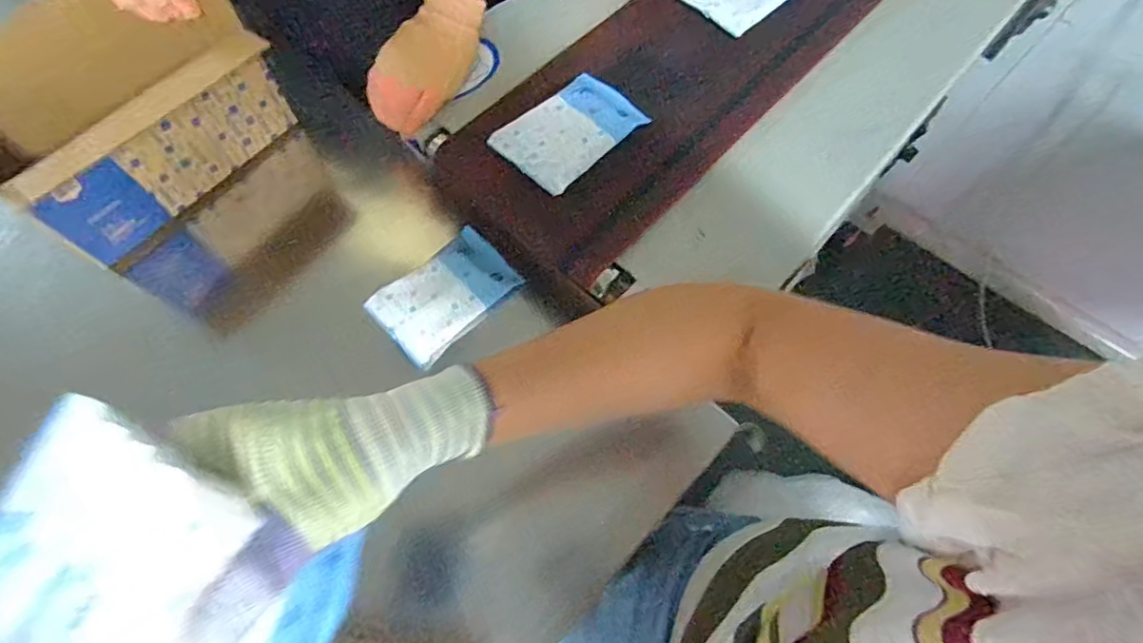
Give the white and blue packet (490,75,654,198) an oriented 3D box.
[{"bbox_3d":[0.000,-0.180,0.530,0.134,0.016,0.087,-42,74,-17],"label":"white and blue packet"}]

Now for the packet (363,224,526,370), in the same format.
[{"bbox_3d":[-0.119,-0.028,0.546,0.133,0.016,0.083,-42,74,-17],"label":"packet"}]

